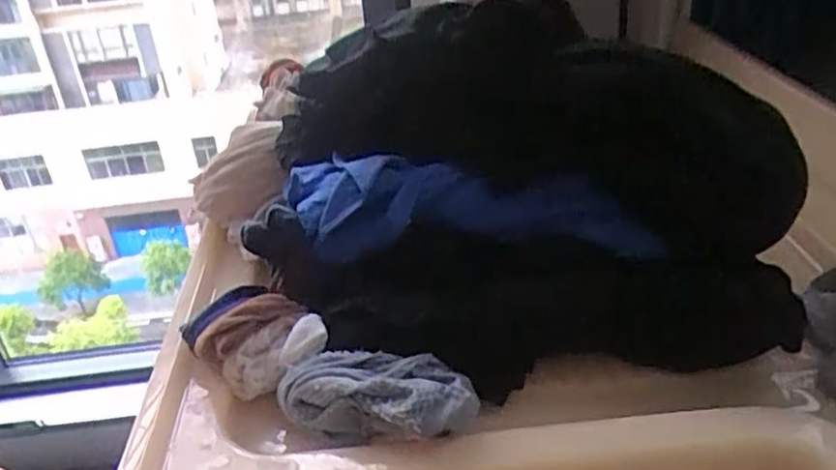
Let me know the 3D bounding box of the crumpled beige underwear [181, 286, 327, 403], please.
[{"bbox_3d":[-0.110,0.071,0.488,0.098,0.048,0.068,18,38,36],"label":"crumpled beige underwear"}]

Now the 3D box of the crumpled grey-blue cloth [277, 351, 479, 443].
[{"bbox_3d":[-0.029,0.102,0.451,0.126,0.042,0.056,4,32,18],"label":"crumpled grey-blue cloth"}]

